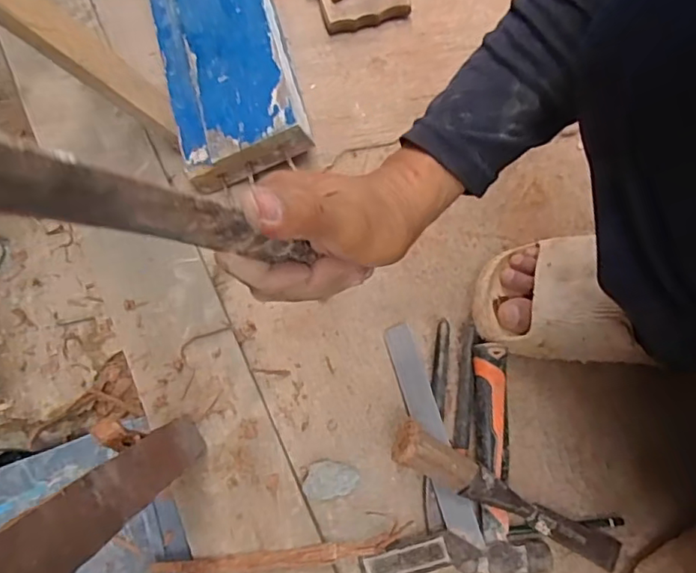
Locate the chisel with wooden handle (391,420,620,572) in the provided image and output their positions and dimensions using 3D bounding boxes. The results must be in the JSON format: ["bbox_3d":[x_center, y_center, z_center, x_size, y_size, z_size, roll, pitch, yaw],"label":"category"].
[{"bbox_3d":[0.144,0.189,0.500,0.244,0.029,0.031,32,72,-16],"label":"chisel with wooden handle"}]

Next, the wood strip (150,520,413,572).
[{"bbox_3d":[-0.057,0.234,0.492,0.220,0.015,0.022,-9,71,-3],"label":"wood strip"}]

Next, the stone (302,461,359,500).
[{"bbox_3d":[-0.016,0.177,0.518,0.048,0.023,0.033,3,70,1],"label":"stone"}]

